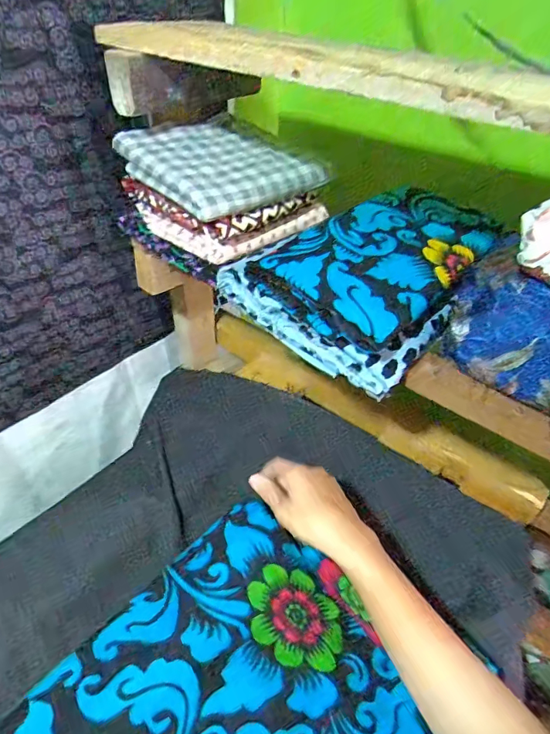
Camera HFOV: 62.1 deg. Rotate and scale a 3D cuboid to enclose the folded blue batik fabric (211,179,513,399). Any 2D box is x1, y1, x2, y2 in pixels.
[{"bbox_3d":[0.107,-0.104,0.483,0.191,0.083,0.272,32,47,29],"label":"folded blue batik fabric"}]

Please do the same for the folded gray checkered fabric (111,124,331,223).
[{"bbox_3d":[-0.059,-0.230,0.522,0.167,0.049,0.178,34,48,31],"label":"folded gray checkered fabric"}]

